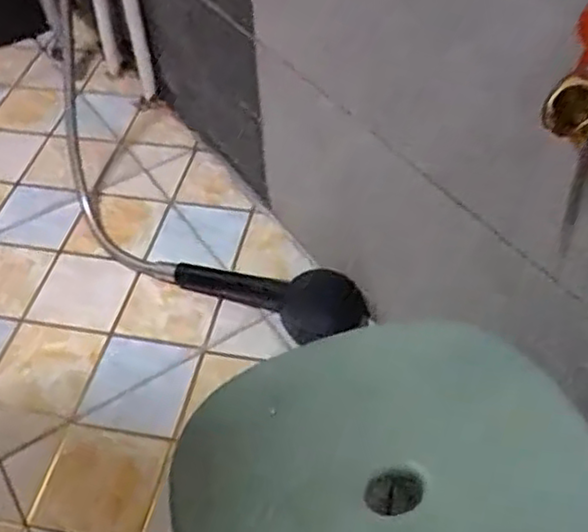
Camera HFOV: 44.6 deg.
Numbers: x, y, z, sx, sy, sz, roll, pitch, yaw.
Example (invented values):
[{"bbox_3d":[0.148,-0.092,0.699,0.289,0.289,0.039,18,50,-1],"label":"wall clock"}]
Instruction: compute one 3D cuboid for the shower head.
[{"bbox_3d":[-0.027,0.025,0.793,0.232,0.061,0.064,21,52,19],"label":"shower head"}]

